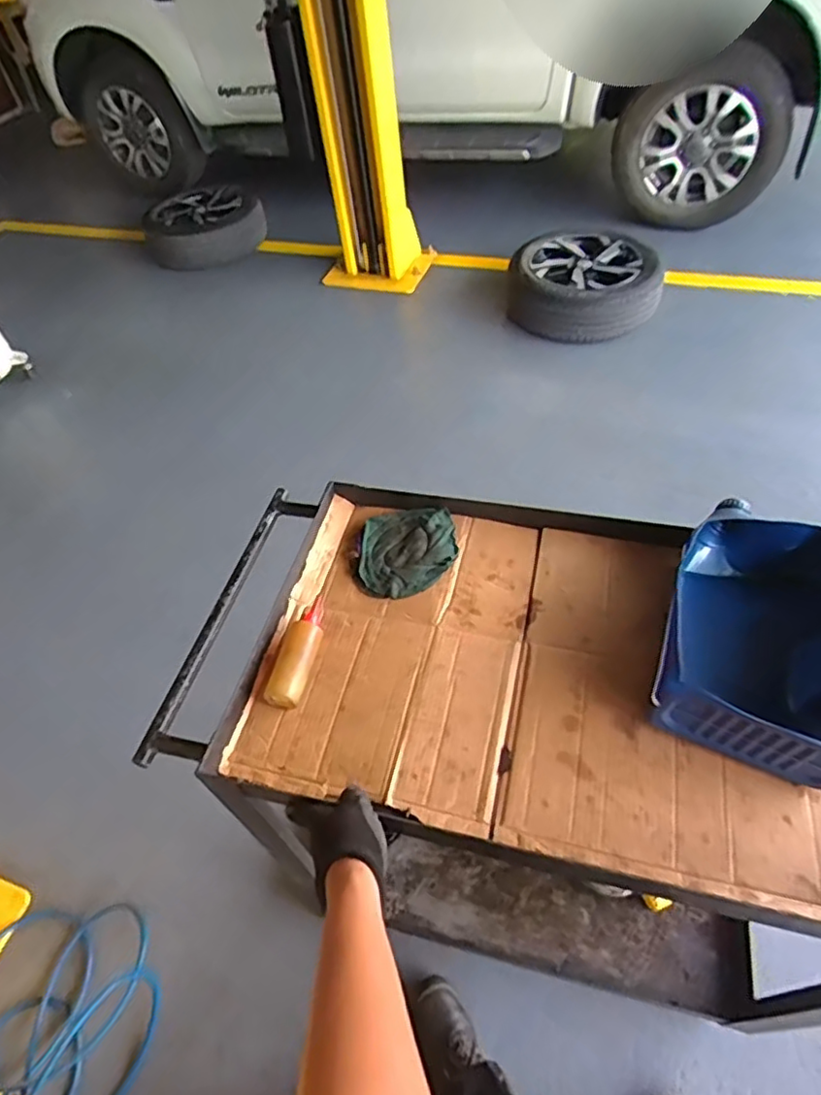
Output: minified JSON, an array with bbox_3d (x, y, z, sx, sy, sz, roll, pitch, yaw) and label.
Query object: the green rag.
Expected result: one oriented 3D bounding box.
[{"bbox_3d":[-0.004,0.002,0.894,0.135,0.034,0.137,-5,55,-7],"label":"green rag"}]

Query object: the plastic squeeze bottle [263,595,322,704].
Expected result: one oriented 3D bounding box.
[{"bbox_3d":[-0.137,0.128,0.798,0.051,0.042,0.160,13,55,6],"label":"plastic squeeze bottle"}]

